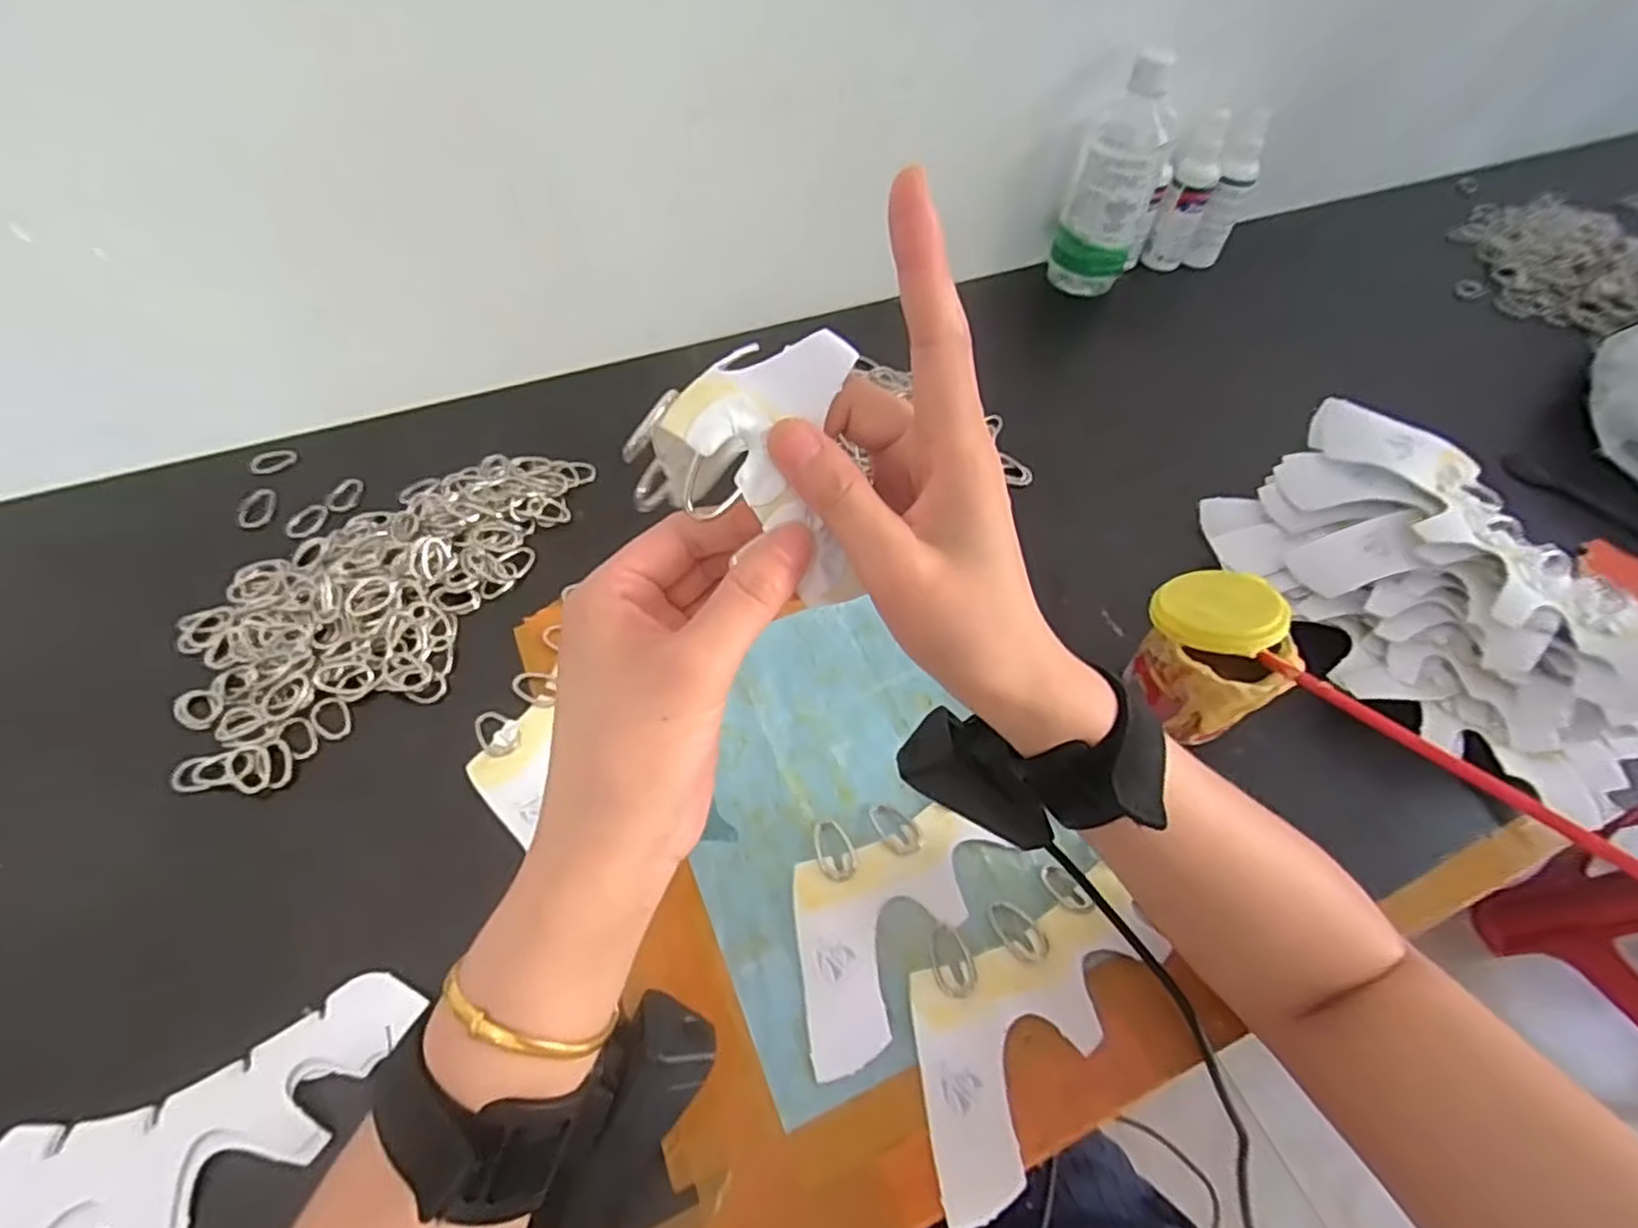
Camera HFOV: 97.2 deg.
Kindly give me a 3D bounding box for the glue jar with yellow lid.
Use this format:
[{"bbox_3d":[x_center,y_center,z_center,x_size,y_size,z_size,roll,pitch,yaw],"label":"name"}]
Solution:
[{"bbox_3d":[0.220,0.024,0.415,0.065,0.089,0.076,-36,65,-23],"label":"glue jar with yellow lid"}]

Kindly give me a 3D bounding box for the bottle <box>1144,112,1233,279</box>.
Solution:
[{"bbox_3d":[0.345,-0.393,0.682,0.045,0.125,0.036,22,58,12],"label":"bottle"}]

